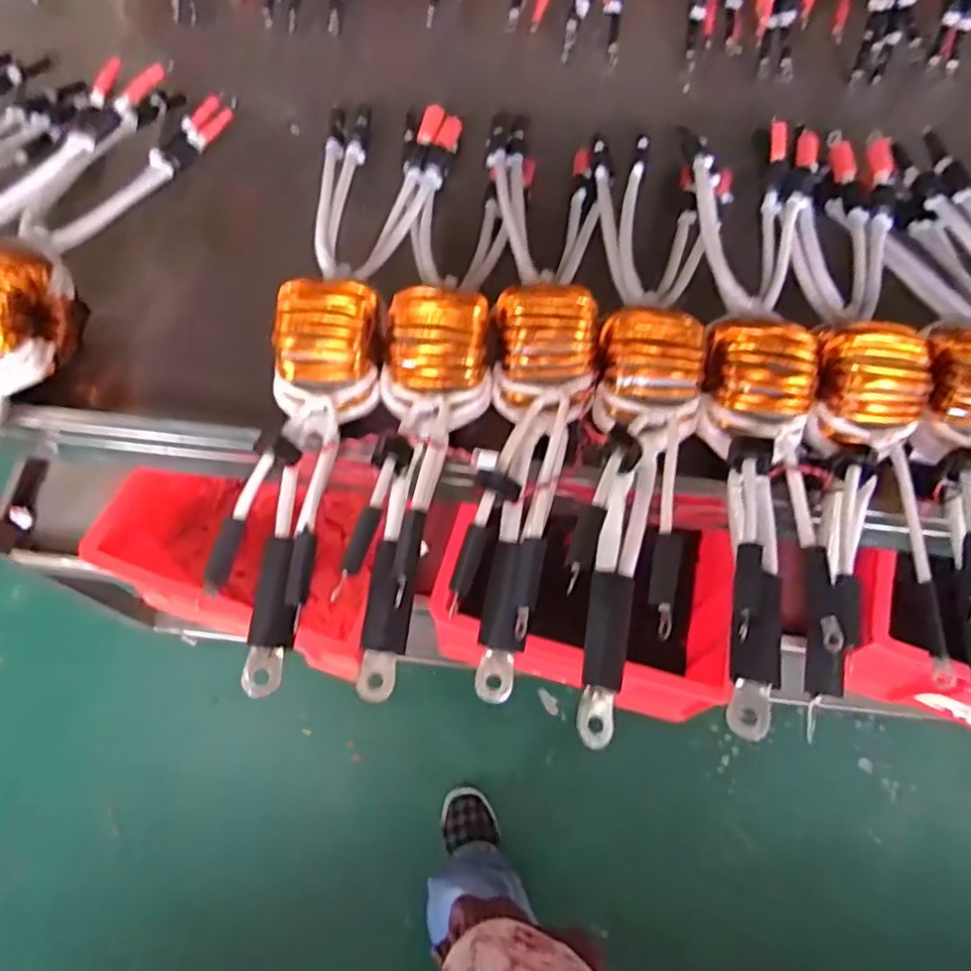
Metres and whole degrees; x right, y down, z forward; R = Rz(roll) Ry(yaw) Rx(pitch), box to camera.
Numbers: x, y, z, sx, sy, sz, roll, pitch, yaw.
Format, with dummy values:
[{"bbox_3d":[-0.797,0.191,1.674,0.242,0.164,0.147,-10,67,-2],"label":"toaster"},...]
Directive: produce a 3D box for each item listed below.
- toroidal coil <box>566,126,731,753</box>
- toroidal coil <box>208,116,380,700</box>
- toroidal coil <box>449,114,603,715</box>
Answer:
[{"bbox_3d":[0.099,-0.087,0.454,0.100,0.062,0.409,13,66,3],"label":"toroidal coil"},{"bbox_3d":[-0.104,-0.096,0.472,0.088,0.093,0.447,9,66,1],"label":"toroidal coil"},{"bbox_3d":[0.036,-0.100,0.480,0.077,0.097,0.462,5,66,0],"label":"toroidal coil"}]

